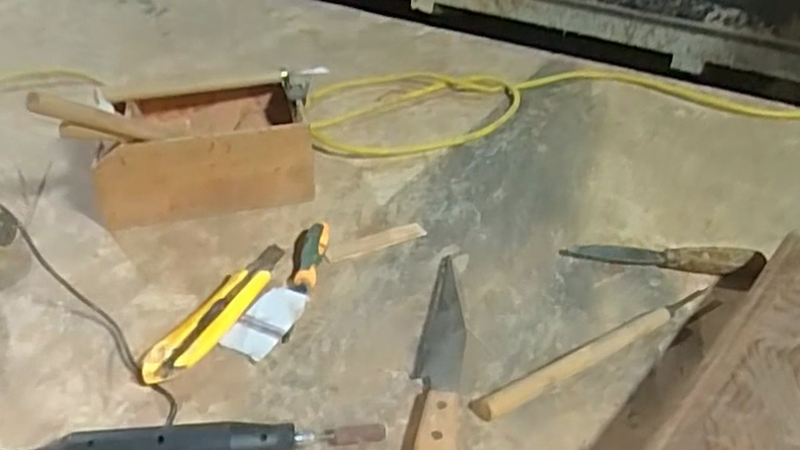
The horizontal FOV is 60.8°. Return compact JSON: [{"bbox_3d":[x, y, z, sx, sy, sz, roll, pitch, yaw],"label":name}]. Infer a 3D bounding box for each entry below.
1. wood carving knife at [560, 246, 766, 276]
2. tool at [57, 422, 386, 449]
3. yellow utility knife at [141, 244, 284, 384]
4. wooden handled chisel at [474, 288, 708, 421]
[{"bbox_3d":[0.232,0.026,0.606,0.164,0.021,0.020,7,36,8],"label":"wood carving knife"},{"bbox_3d":[-0.110,0.139,0.434,0.195,0.029,0.022,-5,36,-8],"label":"tool"},{"bbox_3d":[-0.140,0.063,0.546,0.037,0.019,0.172,13,37,16],"label":"yellow utility knife"},{"bbox_3d":[0.152,0.089,0.513,0.235,0.017,0.020,-21,41,-28],"label":"wooden handled chisel"}]

